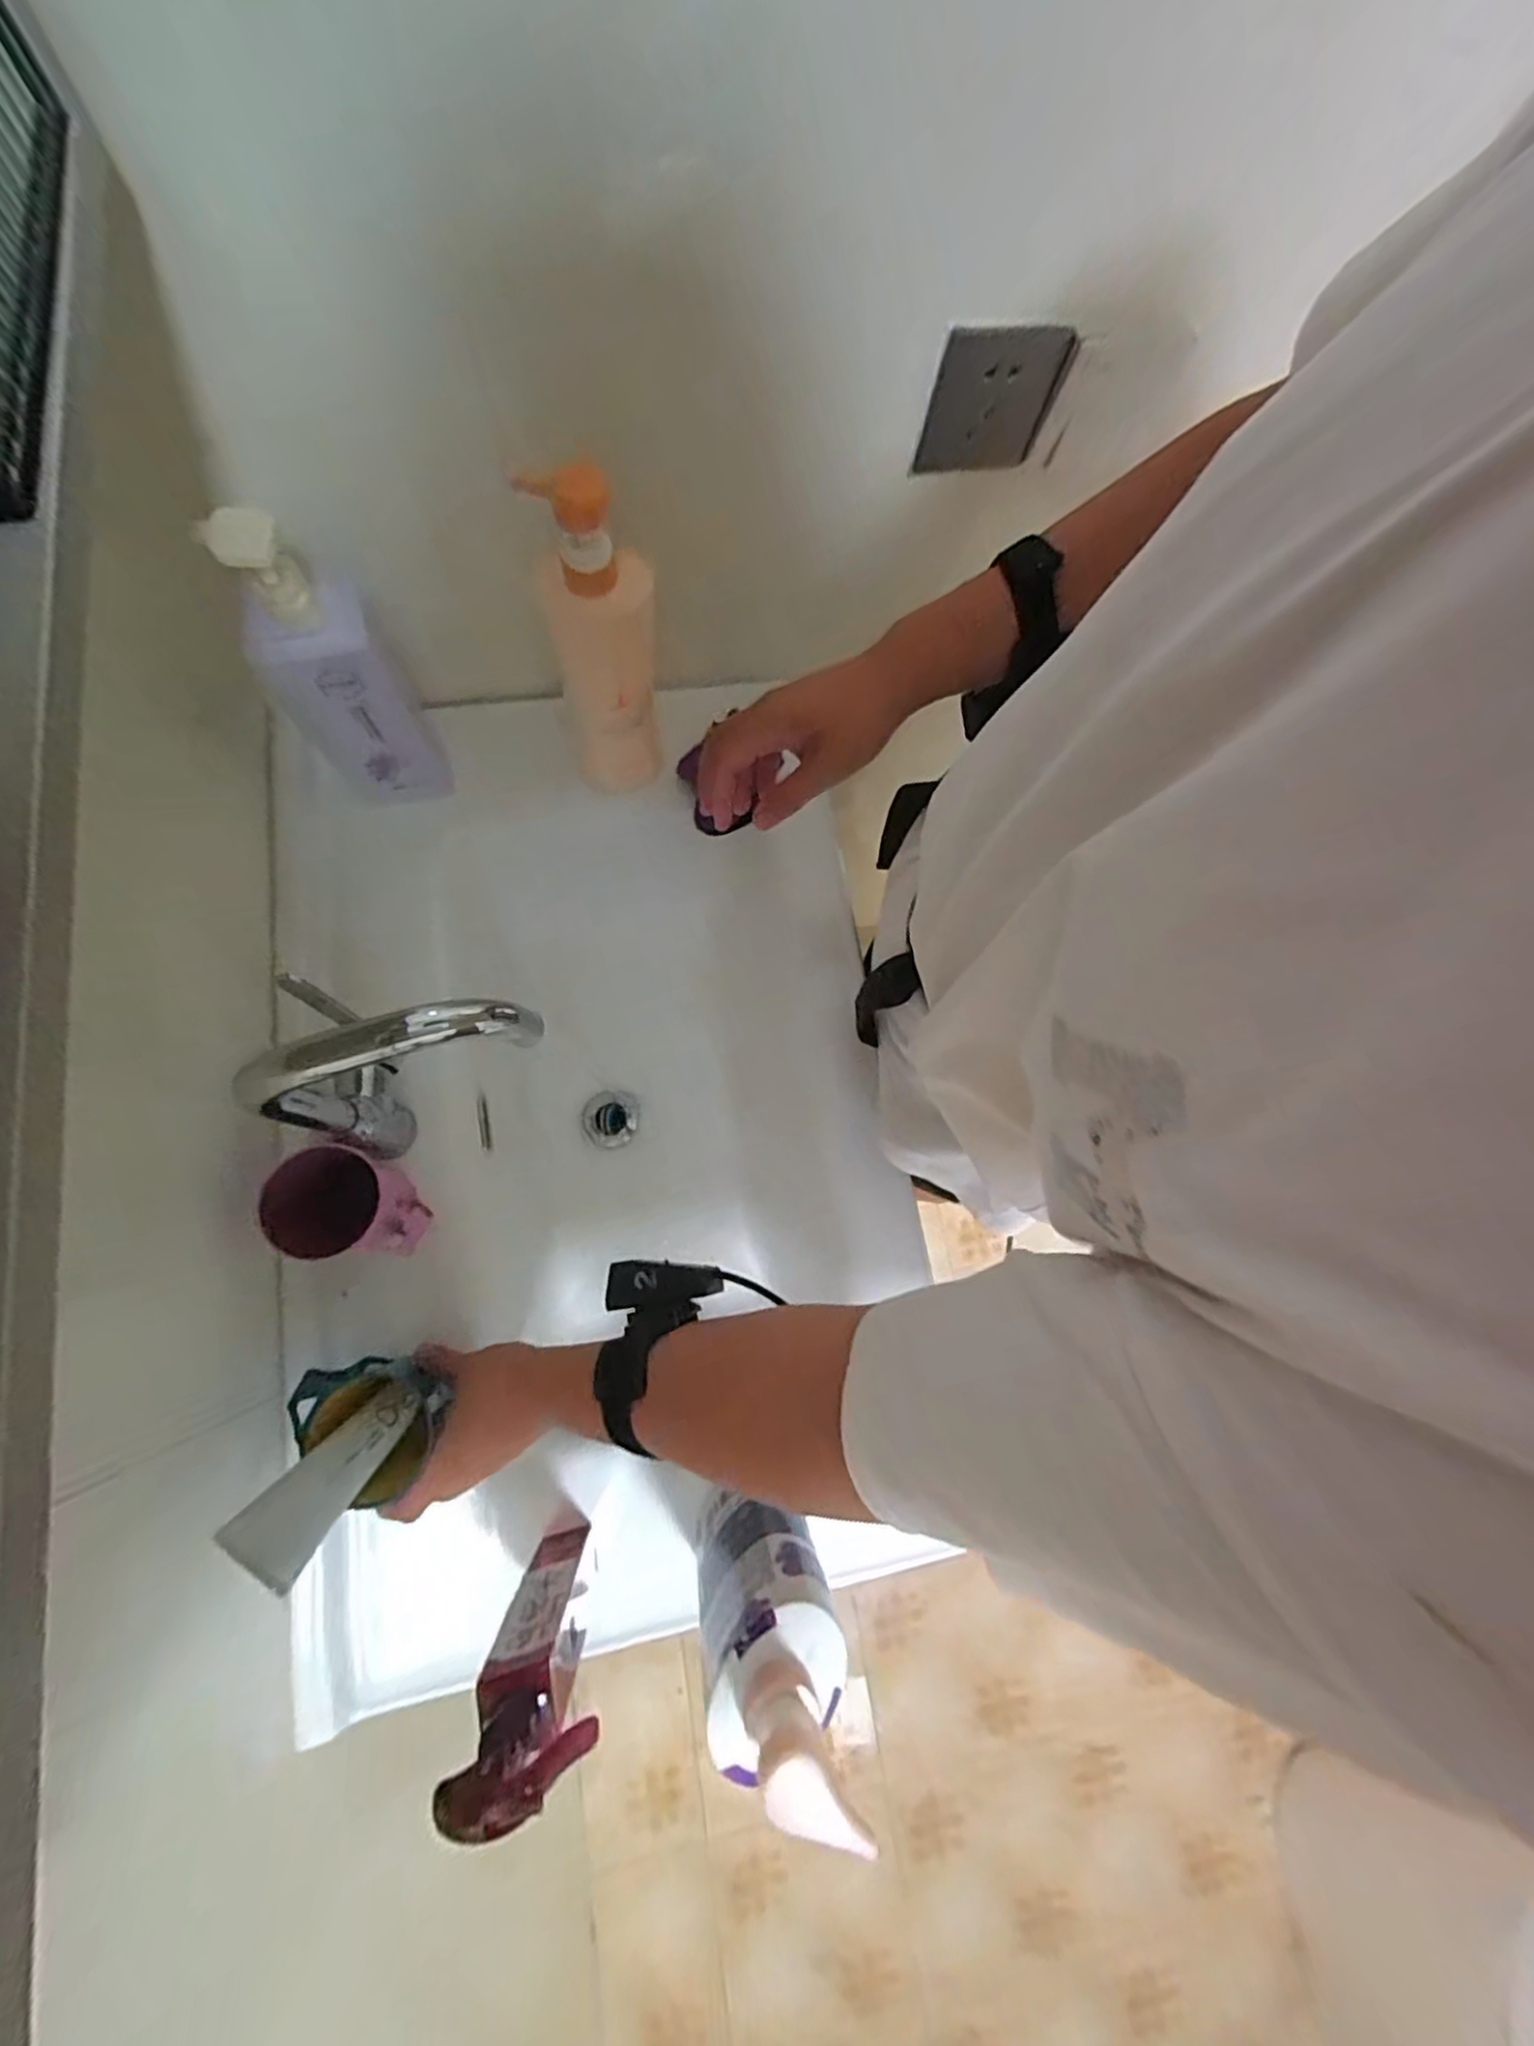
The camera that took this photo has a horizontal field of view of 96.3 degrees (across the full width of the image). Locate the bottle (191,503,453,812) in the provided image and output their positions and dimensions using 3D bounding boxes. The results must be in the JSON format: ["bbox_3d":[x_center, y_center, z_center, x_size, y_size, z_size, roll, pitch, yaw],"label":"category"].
[{"bbox_3d":[-0.328,-0.262,0.534,0.094,0.247,0.076,-32,81,-12],"label":"bottle"}]

